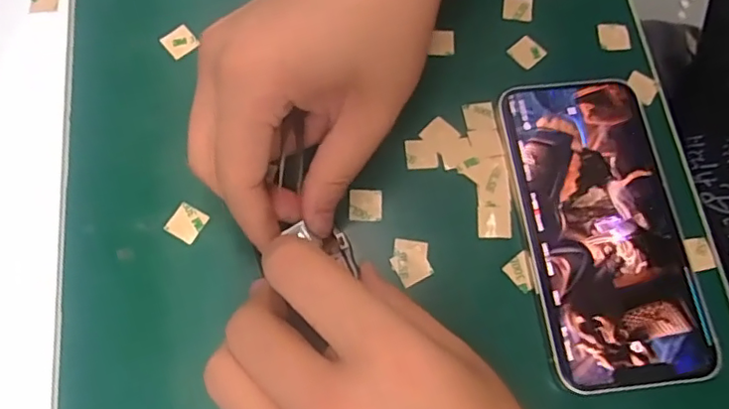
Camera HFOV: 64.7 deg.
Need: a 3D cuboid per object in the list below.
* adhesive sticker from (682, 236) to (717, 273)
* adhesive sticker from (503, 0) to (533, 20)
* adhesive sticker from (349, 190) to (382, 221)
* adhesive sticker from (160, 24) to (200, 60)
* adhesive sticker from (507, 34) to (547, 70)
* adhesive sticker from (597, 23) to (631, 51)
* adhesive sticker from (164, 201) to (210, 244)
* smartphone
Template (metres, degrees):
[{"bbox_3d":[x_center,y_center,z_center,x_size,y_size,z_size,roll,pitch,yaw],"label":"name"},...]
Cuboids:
[{"bbox_3d":[0.156,0.023,0.269,0.011,0.004,0.016,-12,72,-5],"label":"adhesive sticker"},{"bbox_3d":[0.084,-0.108,0.312,0.016,0.004,0.016,7,71,1],"label":"adhesive sticker"},{"bbox_3d":[0.001,0.000,0.270,0.015,0.004,0.016,2,71,0],"label":"adhesive sticker"},{"bbox_3d":[-0.096,-0.084,0.298,0.016,0.005,0.014,-36,76,-12],"label":"adhesive sticker"},{"bbox_3d":[0.086,-0.080,0.303,0.015,0.004,0.016,-43,79,-6],"label":"adhesive sticker"},{"bbox_3d":[0.134,-0.090,0.309,0.016,0.004,0.016,0,74,7],"label":"adhesive sticker"},{"bbox_3d":[-0.082,0.008,0.264,0.016,0.004,0.016,28,73,8],"label":"adhesive sticker"},{"bbox_3d":[0.109,0.008,0.266,0.070,0.008,0.144,-6,72,-3],"label":"smartphone"}]

